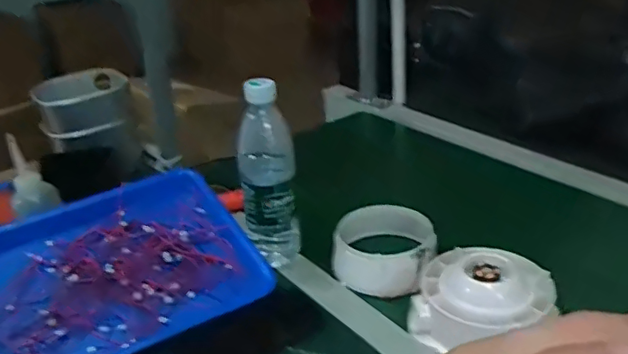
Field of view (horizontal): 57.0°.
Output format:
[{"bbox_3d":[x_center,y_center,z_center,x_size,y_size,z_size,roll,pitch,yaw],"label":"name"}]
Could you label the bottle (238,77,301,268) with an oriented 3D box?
[{"bbox_3d":[-0.054,0.000,0.696,0.067,0.238,0.063,-7,26,-3],"label":"bottle"}]

